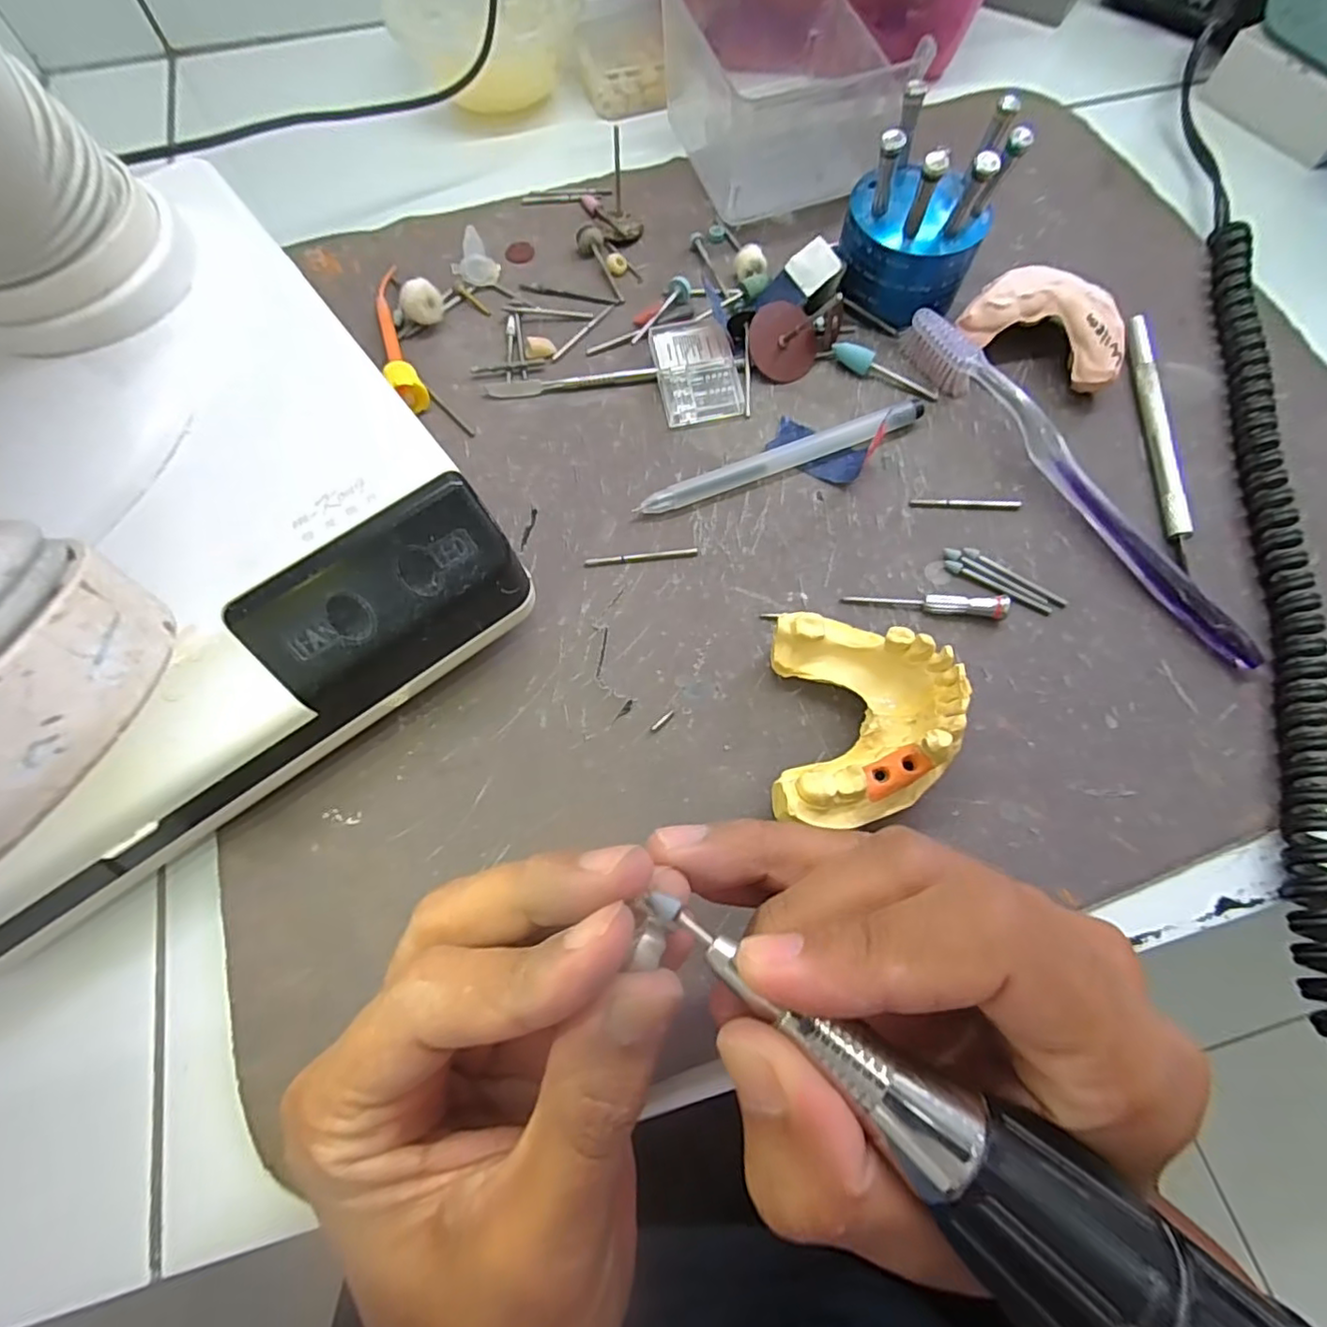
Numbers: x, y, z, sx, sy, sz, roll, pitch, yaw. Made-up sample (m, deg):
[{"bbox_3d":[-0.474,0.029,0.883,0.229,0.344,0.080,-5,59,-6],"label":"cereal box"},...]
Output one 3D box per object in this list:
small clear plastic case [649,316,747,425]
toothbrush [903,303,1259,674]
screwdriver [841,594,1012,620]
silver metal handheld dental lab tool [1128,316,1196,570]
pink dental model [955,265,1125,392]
[{"bbox_3d":[0.014,-0.127,0.270,0.034,0.011,0.048,-12,70,-4],"label":"small clear plastic case"},{"bbox_3d":[0.159,-0.075,0.247,0.012,0.019,0.186,-29,72,-10],"label":"toothbrush"},{"bbox_3d":[0.098,-0.022,0.231,0.058,0.009,0.008,3,69,2],"label":"screwdriver"},{"bbox_3d":[0.207,-0.097,0.261,0.006,0.009,0.123,5,69,2],"label":"silver metal handheld dental lab tool"},{"bbox_3d":[0.164,-0.145,0.268,0.065,0.027,0.038,25,71,9],"label":"pink dental model"}]

